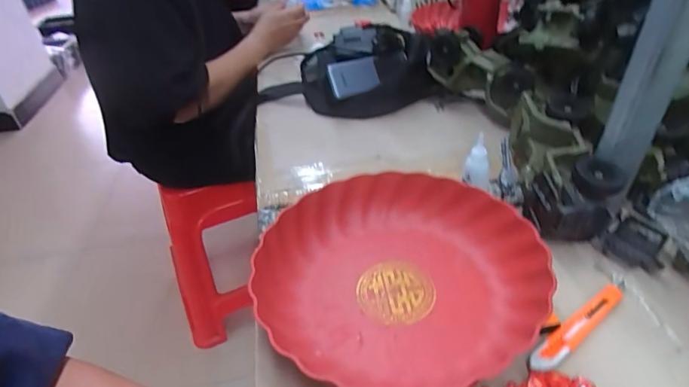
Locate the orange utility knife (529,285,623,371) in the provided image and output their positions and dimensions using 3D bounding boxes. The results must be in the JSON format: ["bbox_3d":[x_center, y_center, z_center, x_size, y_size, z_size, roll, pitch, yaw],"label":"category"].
[{"bbox_3d":[0.194,0.110,0.359,0.122,0.008,0.018,-27,44,-27],"label":"orange utility knife"}]

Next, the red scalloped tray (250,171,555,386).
[{"bbox_3d":[0.047,0.066,0.396,0.246,0.047,0.211,0,38,4],"label":"red scalloped tray"}]

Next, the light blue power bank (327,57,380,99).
[{"bbox_3d":[0.013,-0.177,0.653,0.077,0.052,0.016,-19,0,-15],"label":"light blue power bank"}]

